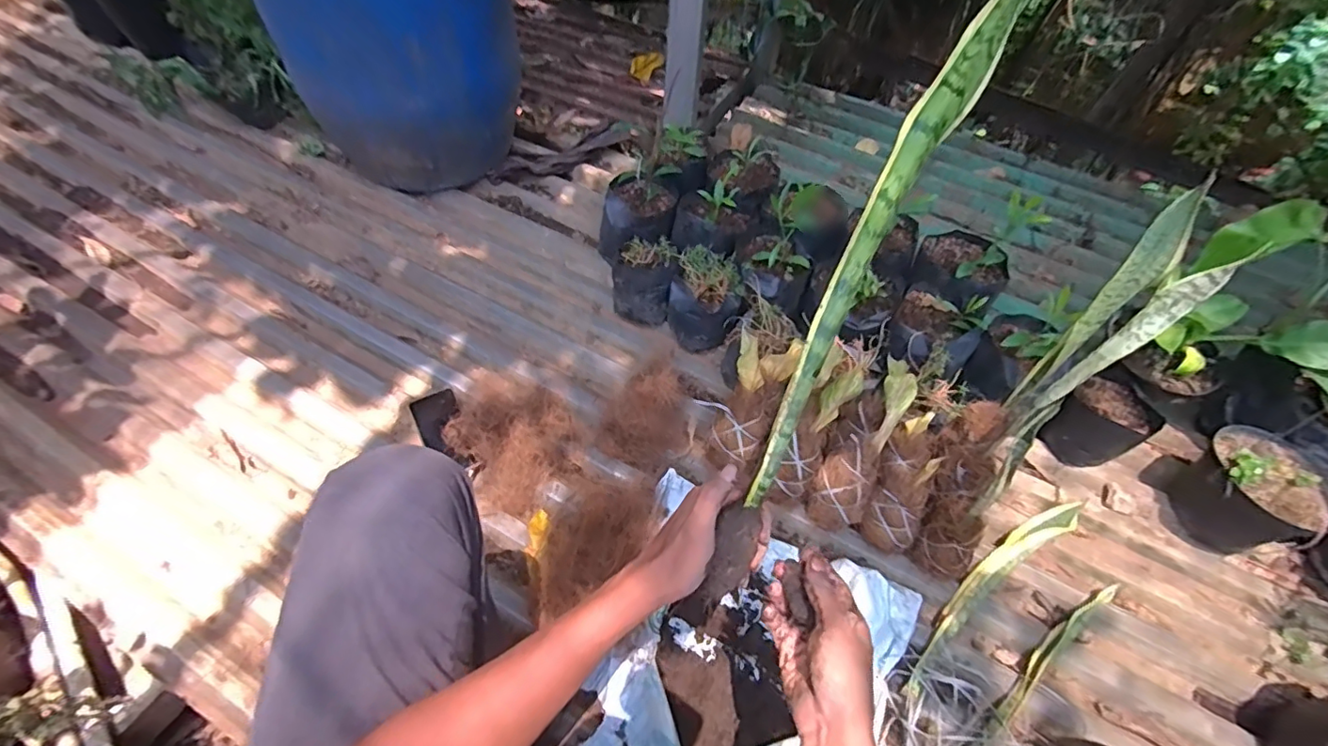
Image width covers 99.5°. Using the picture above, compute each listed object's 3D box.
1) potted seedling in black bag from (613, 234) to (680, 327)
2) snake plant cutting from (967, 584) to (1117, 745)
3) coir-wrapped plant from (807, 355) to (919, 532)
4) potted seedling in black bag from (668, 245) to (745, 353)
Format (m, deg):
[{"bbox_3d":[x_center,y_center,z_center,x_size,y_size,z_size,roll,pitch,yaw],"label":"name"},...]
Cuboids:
[{"bbox_3d":[-0.037,-0.171,1.072,0.113,0.136,0.105,9,57,2],"label":"potted seedling in black bag"},{"bbox_3d":[0.441,0.428,0.720,0.479,0.026,0.032,-30,64,-21],"label":"snake plant cutting"},{"bbox_3d":[0.304,0.106,0.838,0.081,0.112,0.283,30,91,16],"label":"coir-wrapped plant"},{"bbox_3d":[0.078,-0.129,1.037,0.134,0.131,0.132,13,57,4],"label":"potted seedling in black bag"}]

